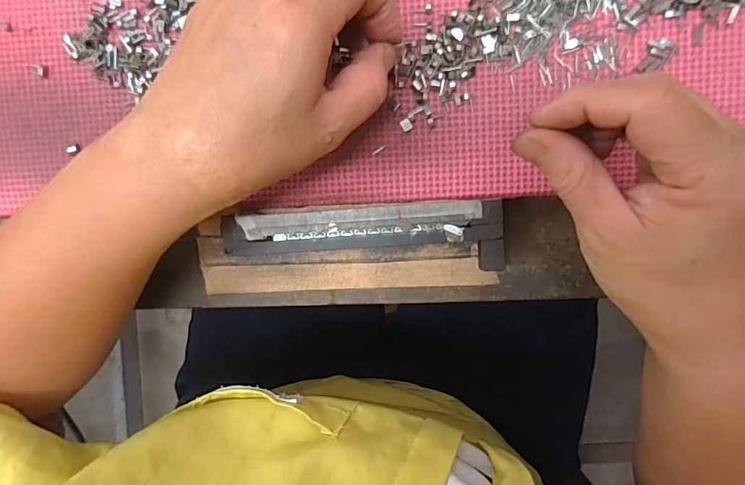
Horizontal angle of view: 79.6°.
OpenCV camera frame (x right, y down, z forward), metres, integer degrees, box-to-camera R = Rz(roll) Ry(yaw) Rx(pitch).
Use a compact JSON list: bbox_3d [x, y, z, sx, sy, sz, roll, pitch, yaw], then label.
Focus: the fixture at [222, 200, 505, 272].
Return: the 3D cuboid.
[{"bbox_3d":[-0.005,-0.005,0.250,0.147,0.028,0.033,-1,98,4],"label":"fixture"}]

